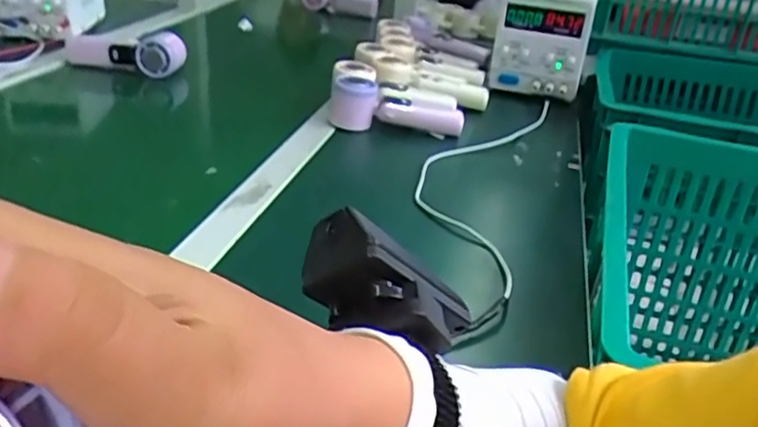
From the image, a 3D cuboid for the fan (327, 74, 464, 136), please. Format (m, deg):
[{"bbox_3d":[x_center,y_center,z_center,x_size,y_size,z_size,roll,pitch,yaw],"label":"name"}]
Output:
[{"bbox_3d":[0.023,-0.139,0.852,0.171,0.055,0.050,7,28,4],"label":"fan"}]

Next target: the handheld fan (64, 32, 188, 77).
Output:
[{"bbox_3d":[-0.378,-0.248,0.984,0.177,0.052,0.036,8,28,6],"label":"handheld fan"}]

